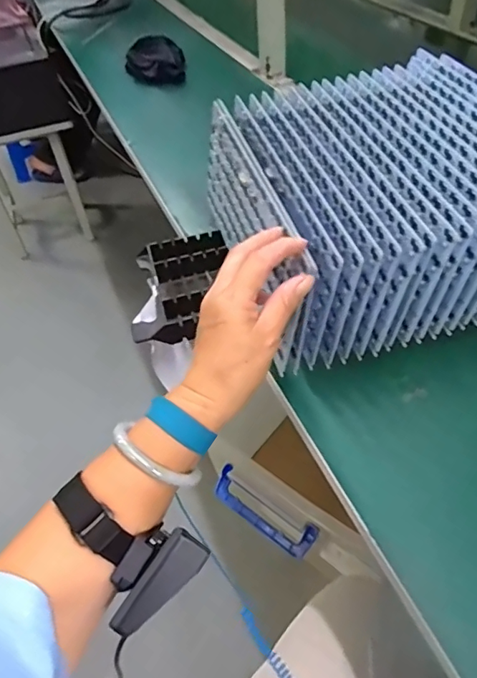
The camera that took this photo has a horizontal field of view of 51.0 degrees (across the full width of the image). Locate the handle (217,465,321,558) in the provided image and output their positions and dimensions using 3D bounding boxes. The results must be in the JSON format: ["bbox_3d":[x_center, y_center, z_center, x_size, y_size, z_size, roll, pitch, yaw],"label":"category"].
[{"bbox_3d":[0.040,0.286,0.825,0.187,0.070,0.026,27,24,26],"label":"handle"}]

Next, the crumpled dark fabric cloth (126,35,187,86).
[{"bbox_3d":[-0.169,-0.562,1.009,0.119,0.055,0.147,-10,48,-4],"label":"crumpled dark fabric cloth"}]

